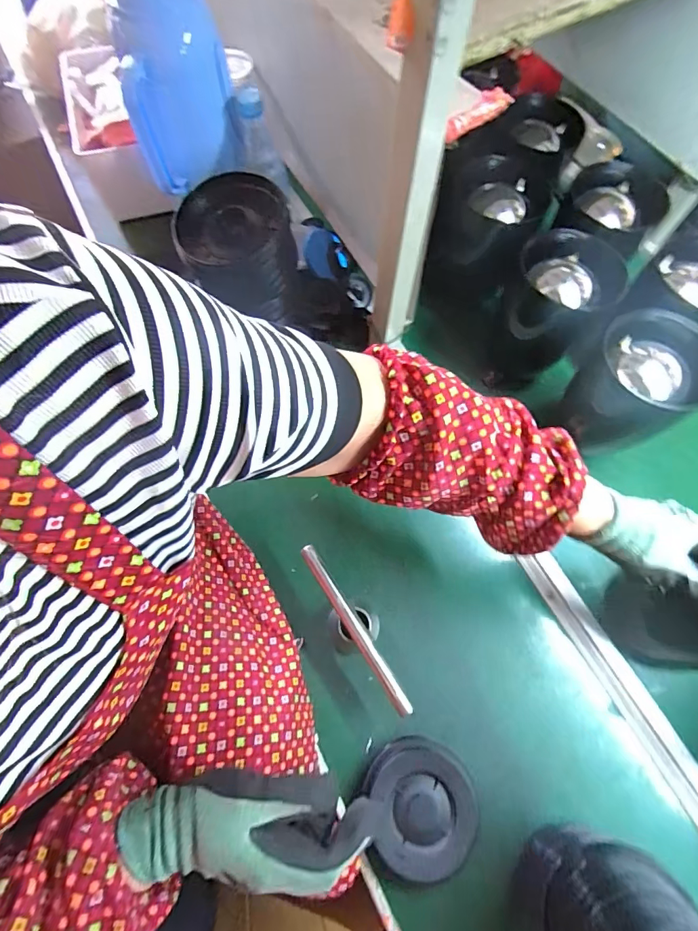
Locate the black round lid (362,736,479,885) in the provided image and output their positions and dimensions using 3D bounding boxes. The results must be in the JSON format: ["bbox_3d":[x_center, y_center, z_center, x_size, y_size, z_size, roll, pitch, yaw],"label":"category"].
[{"bbox_3d":[0.078,0.355,0.449,0.112,0.019,0.114,1,67,-3],"label":"black round lid"}]

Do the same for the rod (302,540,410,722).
[{"bbox_3d":[0.006,0.175,0.468,0.016,0.014,0.200,-30,72,-15],"label":"rod"}]

